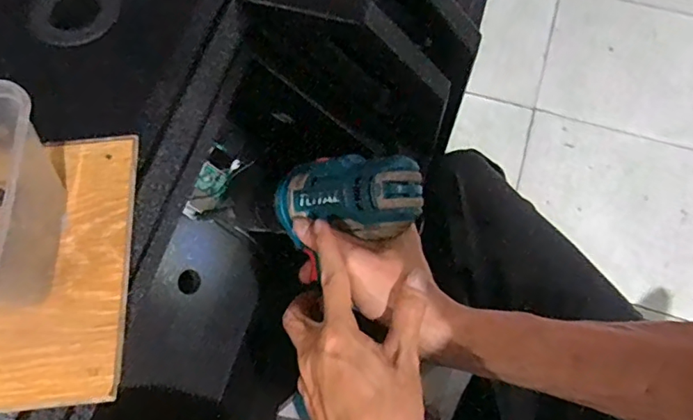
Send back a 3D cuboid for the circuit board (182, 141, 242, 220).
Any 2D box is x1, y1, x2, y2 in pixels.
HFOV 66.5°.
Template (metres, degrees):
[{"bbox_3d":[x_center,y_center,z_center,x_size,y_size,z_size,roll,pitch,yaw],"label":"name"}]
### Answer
[{"bbox_3d":[-0.142,-0.027,0.552,0.029,0.034,0.078,26,83,11],"label":"circuit board"}]

